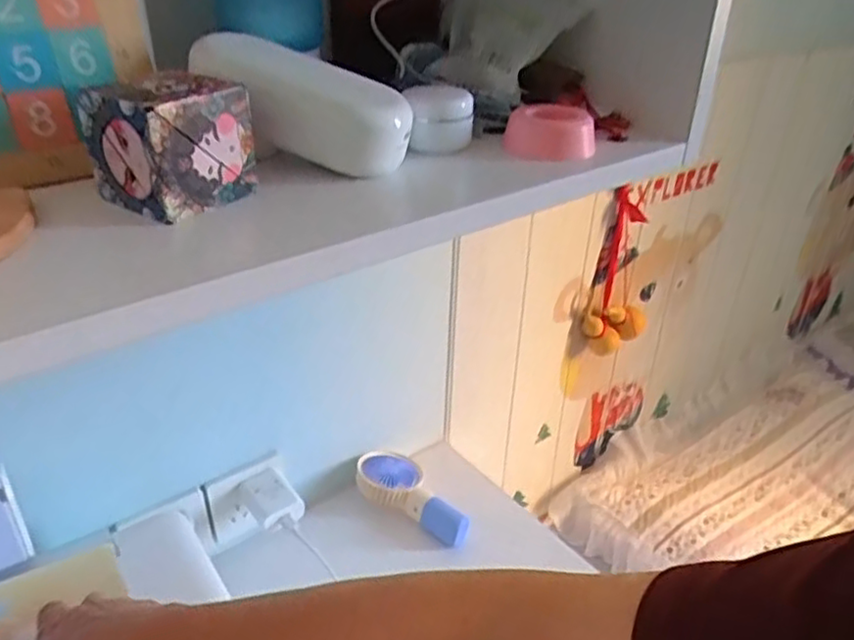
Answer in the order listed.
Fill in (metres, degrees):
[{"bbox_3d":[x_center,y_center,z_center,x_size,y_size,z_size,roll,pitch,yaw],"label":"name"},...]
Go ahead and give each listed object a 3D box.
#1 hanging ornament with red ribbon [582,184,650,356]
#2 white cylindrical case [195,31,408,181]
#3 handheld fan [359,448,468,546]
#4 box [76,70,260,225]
[{"bbox_3d":[0.280,-0.062,0.988,0.063,0.226,0.095,20,35,29],"label":"hanging ornament with red ribbon"},{"bbox_3d":[-0.076,-0.130,0.421,0.136,0.054,0.041,28,35,6],"label":"white cylindrical case"},{"bbox_3d":[-0.016,0.203,0.811,0.151,0.032,0.069,34,40,19],"label":"handheld fan"},{"bbox_3d":[-0.135,-0.095,0.370,0.056,0.060,0.065,22,36,31],"label":"box"}]

